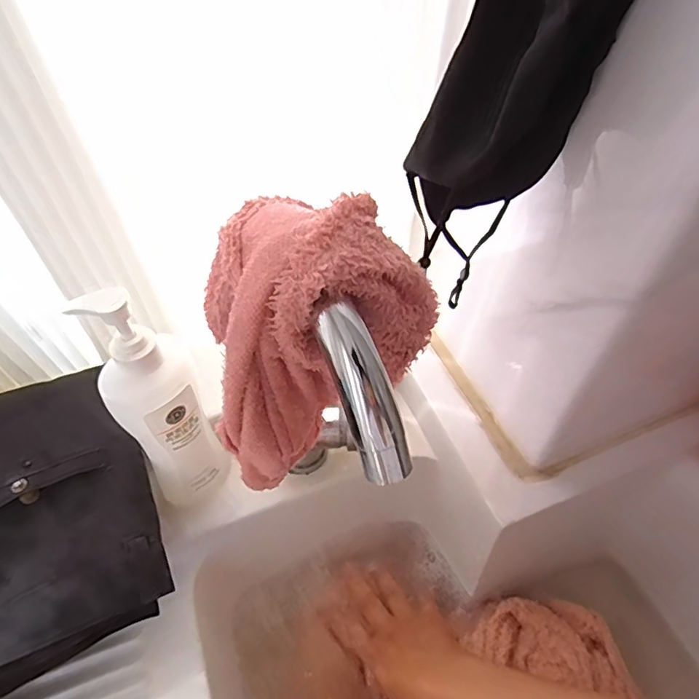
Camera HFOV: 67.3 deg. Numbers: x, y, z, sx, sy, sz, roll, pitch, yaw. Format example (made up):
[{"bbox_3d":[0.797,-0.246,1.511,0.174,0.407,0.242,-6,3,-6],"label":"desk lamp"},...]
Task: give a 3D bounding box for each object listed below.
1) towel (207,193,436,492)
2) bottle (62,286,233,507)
[{"bbox_3d":[-0.021,0.005,0.266,0.118,0.146,0.091,8,53,7],"label":"towel"},{"bbox_3d":[-0.141,0.048,0.396,0.059,0.214,0.050,-30,58,-21],"label":"bottle"}]

